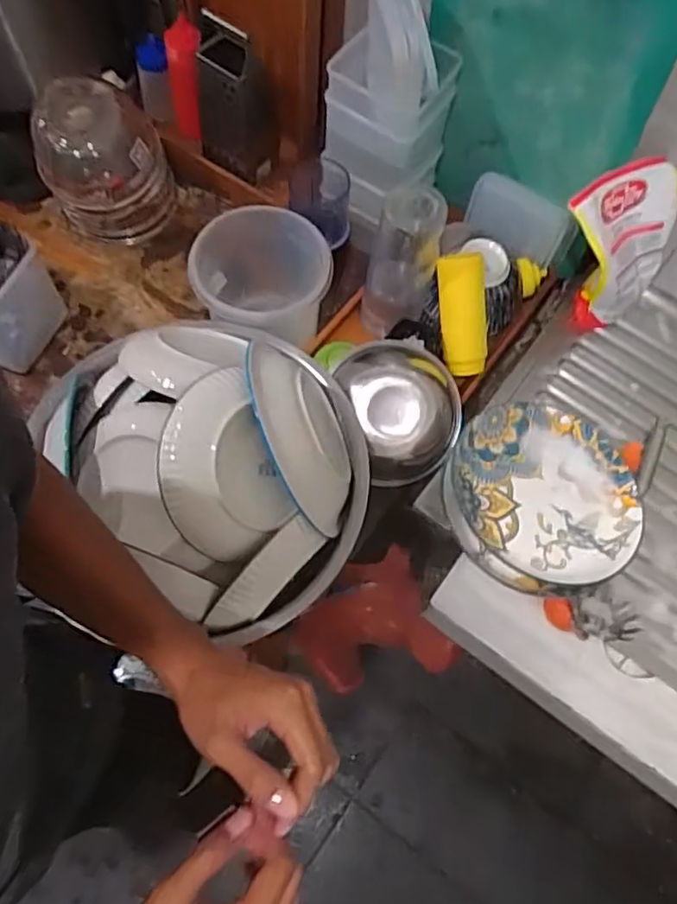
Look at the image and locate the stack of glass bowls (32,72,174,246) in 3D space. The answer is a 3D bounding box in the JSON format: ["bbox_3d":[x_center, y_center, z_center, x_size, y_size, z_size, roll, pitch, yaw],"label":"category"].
[{"bbox_3d":[-0.332,-0.404,0.935,0.168,0.176,0.134,9,67,1],"label":"stack of glass bowls"}]

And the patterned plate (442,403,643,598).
[{"bbox_3d":[0.237,0.046,0.747,0.216,0.039,0.217,1,67,-2],"label":"patterned plate"}]

